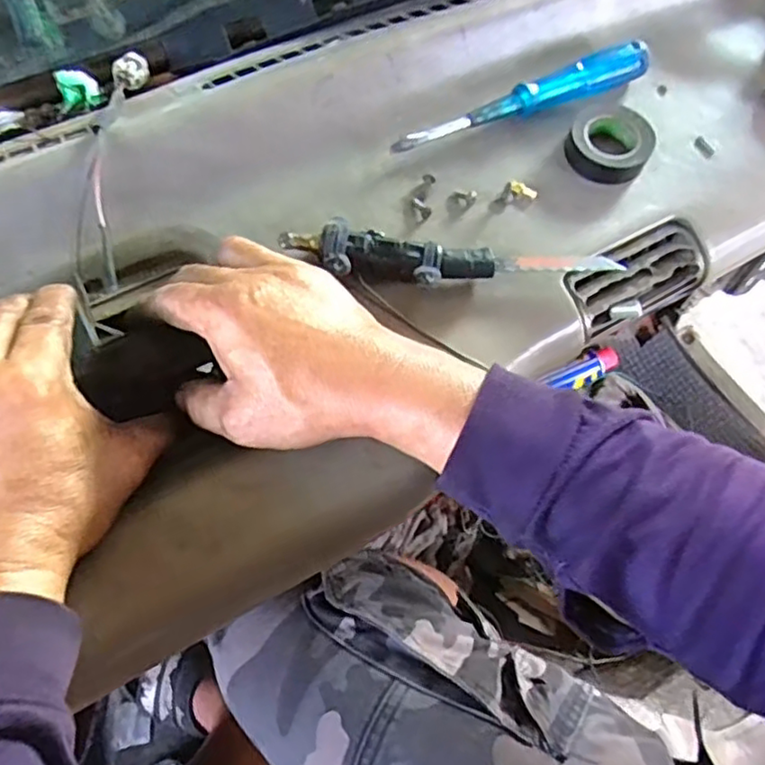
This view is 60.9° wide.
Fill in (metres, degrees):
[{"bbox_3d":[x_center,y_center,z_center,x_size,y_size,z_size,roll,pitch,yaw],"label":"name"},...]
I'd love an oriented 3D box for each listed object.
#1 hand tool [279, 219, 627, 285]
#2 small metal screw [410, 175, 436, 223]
[{"bbox_3d":[0.040,-0.070,0.381,0.194,0.017,0.033,5,65,-1],"label":"hand tool"},{"bbox_3d":[0.025,-0.120,0.422,0.015,0.007,0.035,8,65,1],"label":"small metal screw"}]

